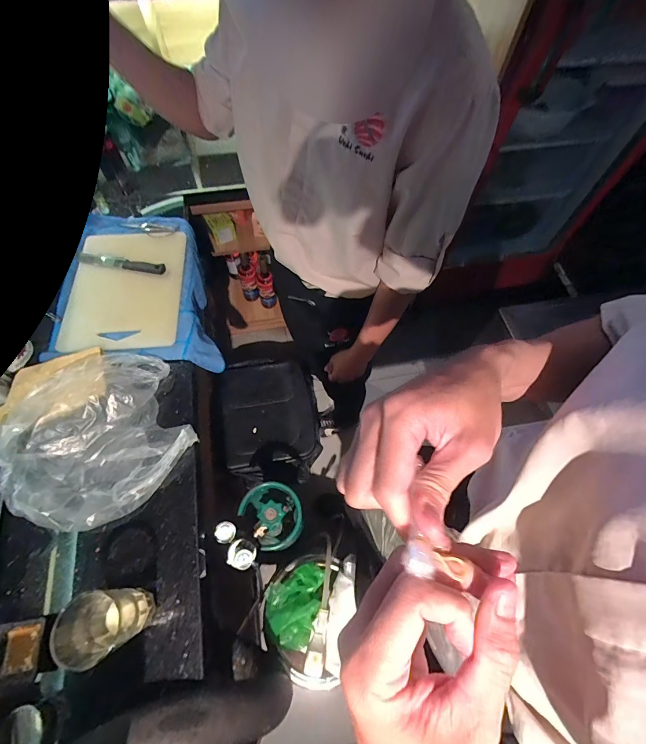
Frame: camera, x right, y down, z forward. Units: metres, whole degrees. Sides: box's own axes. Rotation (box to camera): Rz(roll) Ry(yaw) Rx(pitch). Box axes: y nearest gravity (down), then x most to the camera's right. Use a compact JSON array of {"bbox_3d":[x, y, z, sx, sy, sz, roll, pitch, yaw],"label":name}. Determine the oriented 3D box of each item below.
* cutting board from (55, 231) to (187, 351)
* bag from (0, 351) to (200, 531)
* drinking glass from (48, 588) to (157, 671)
[{"bbox_3d":[-0.466,-0.200,0.820,0.253,0.020,0.329,-5,66,-4],"label":"cutting board"},{"bbox_3d":[-0.412,0.105,0.631,0.288,0.104,0.306,-28,68,-15],"label":"bag"},{"bbox_3d":[-0.311,0.364,0.503,0.101,0.102,0.086,-12,64,-8],"label":"drinking glass"}]

